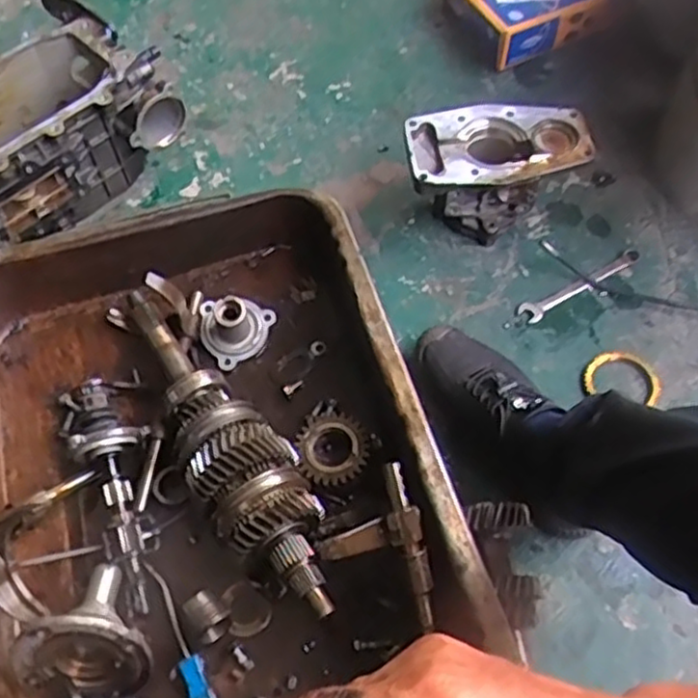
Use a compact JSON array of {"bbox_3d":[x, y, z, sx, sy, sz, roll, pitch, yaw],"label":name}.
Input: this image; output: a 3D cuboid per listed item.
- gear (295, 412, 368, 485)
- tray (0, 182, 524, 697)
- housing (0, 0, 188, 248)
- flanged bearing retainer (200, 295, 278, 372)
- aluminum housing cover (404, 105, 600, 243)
[{"bbox_3d":[-0.018,0.097,0.734,0.070,0.021,0.081,-3,61,-1],"label":"gear"},{"bbox_3d":[-0.142,0.131,0.683,0.453,0.107,0.616,-16,63,-8],"label":"tray"},{"bbox_3d":[-0.366,-0.253,0.868,0.214,0.143,0.289,36,67,18],"label":"housing"},{"bbox_3d":[-0.132,-0.025,0.799,0.084,0.056,0.078,11,62,6],"label":"flanged bearing retainer"},{"bbox_3d":[0.169,-0.209,0.856,0.200,0.152,0.111,-3,61,-2],"label":"aluminum housing cover"}]

